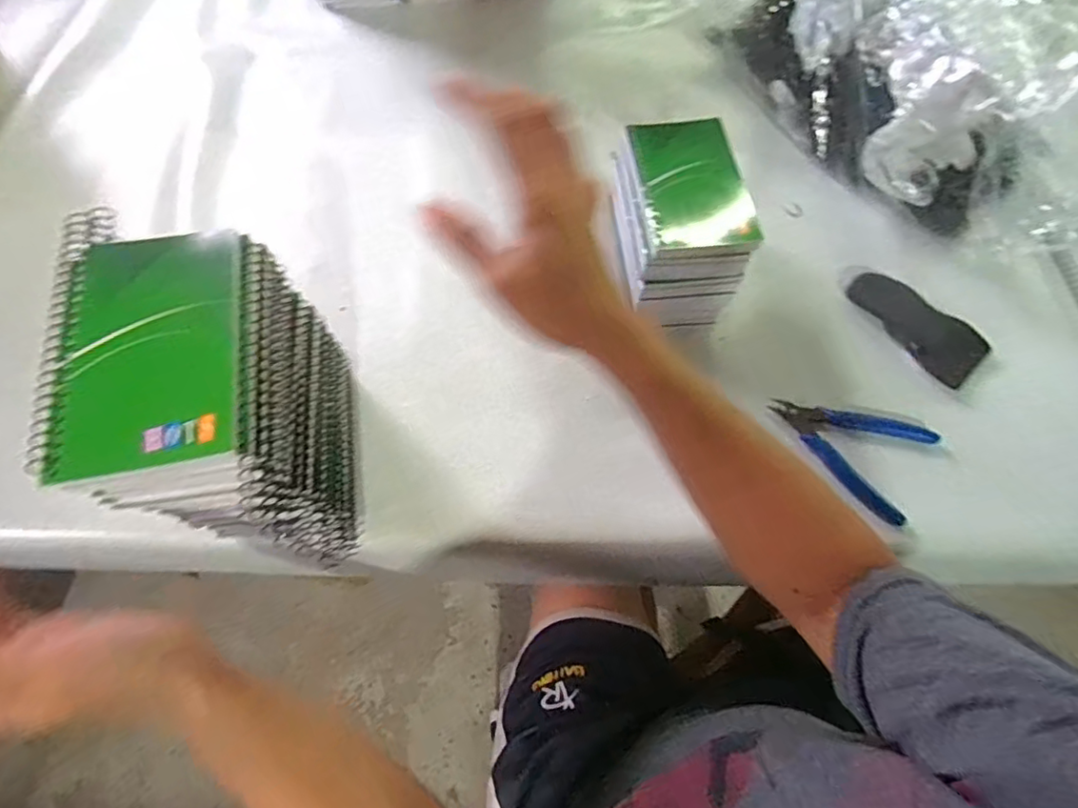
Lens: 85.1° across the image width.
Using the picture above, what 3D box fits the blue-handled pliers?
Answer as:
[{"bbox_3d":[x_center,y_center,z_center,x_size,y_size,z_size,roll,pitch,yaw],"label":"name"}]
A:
[{"bbox_3d":[0.255,0.023,0.463,0.083,0.010,0.123,-36,71,-14],"label":"blue-handled pliers"}]

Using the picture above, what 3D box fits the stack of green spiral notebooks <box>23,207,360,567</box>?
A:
[{"bbox_3d":[-0.188,0.003,0.371,0.094,0.195,0.135,-8,66,-3],"label":"stack of green spiral notebooks"}]

